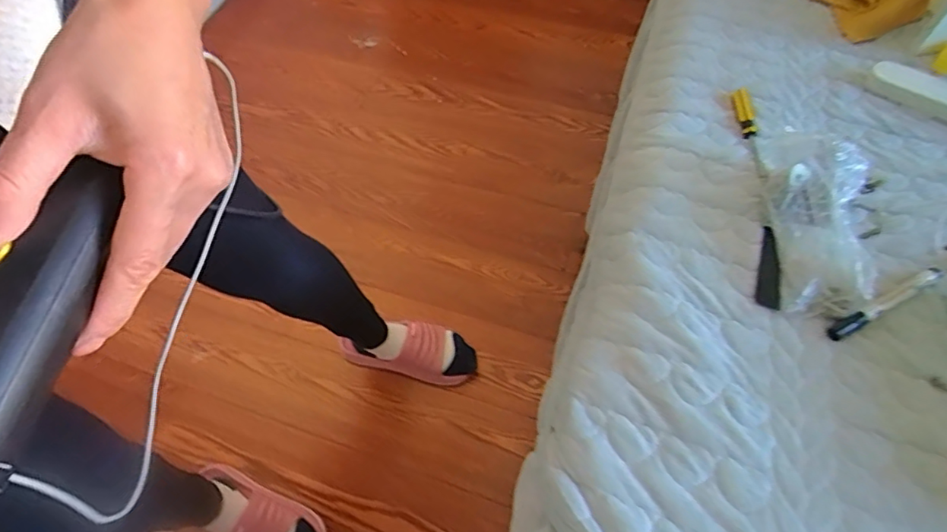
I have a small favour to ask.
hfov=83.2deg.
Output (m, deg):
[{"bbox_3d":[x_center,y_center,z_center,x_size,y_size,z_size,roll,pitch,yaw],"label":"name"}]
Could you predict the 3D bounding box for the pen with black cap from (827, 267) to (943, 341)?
[{"bbox_3d":[0.392,0.033,0.504,0.138,0.016,0.013,-26,63,-12],"label":"pen with black cap"}]

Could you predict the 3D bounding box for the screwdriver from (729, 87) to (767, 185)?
[{"bbox_3d":[0.330,-0.156,0.628,0.016,0.016,0.135,-4,60,2],"label":"screwdriver"}]

